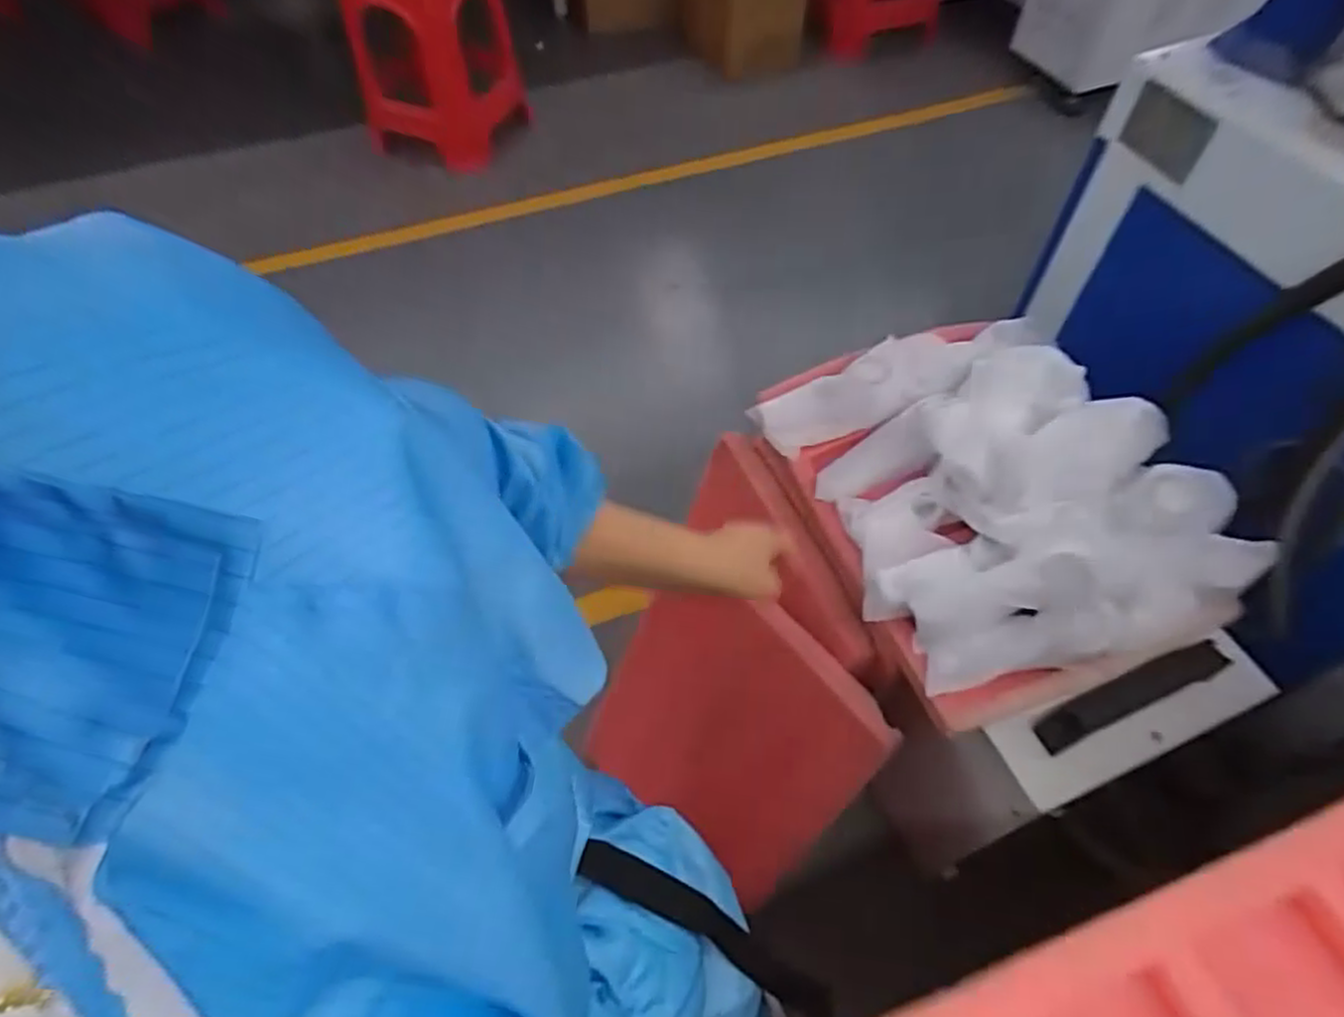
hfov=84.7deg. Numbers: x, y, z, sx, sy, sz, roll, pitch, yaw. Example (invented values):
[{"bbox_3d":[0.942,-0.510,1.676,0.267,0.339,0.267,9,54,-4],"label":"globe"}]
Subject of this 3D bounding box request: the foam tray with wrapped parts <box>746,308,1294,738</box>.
[{"bbox_3d":[0.328,-0.034,0.757,0.326,0.155,0.410,-20,56,-13],"label":"foam tray with wrapped parts"}]

